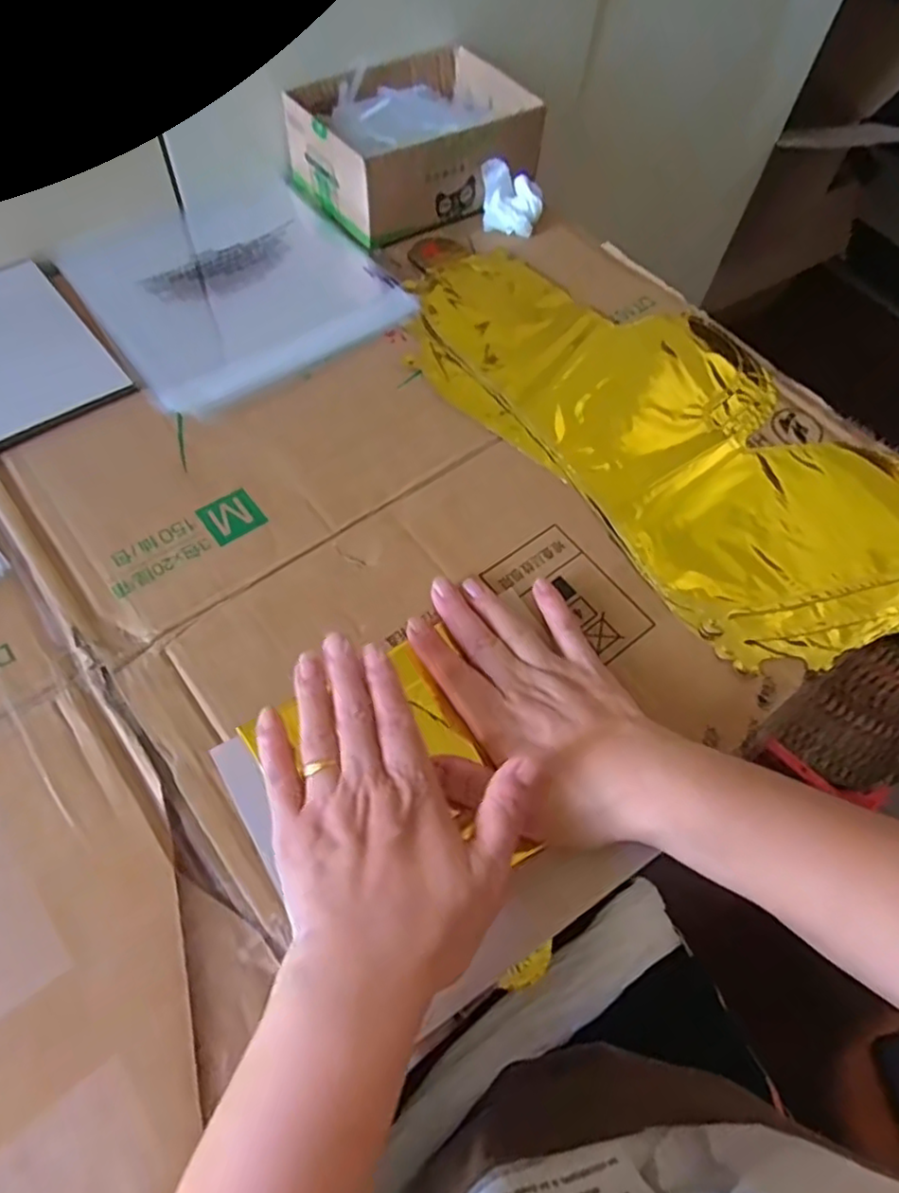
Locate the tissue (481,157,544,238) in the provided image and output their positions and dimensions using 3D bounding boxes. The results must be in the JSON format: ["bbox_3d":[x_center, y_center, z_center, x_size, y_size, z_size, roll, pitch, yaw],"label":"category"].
[{"bbox_3d":[0.054,-0.339,0.557,0.052,0.041,0.033,3,61,-2],"label":"tissue"}]

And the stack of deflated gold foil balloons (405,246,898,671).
[{"bbox_3d":[0.155,-0.126,0.475,0.218,0.011,0.423,-35,69,-21],"label":"stack of deflated gold foil balloons"}]

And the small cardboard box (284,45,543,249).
[{"bbox_3d":[-0.027,-0.388,0.564,0.190,0.065,0.142,-31,68,-19],"label":"small cardboard box"}]

